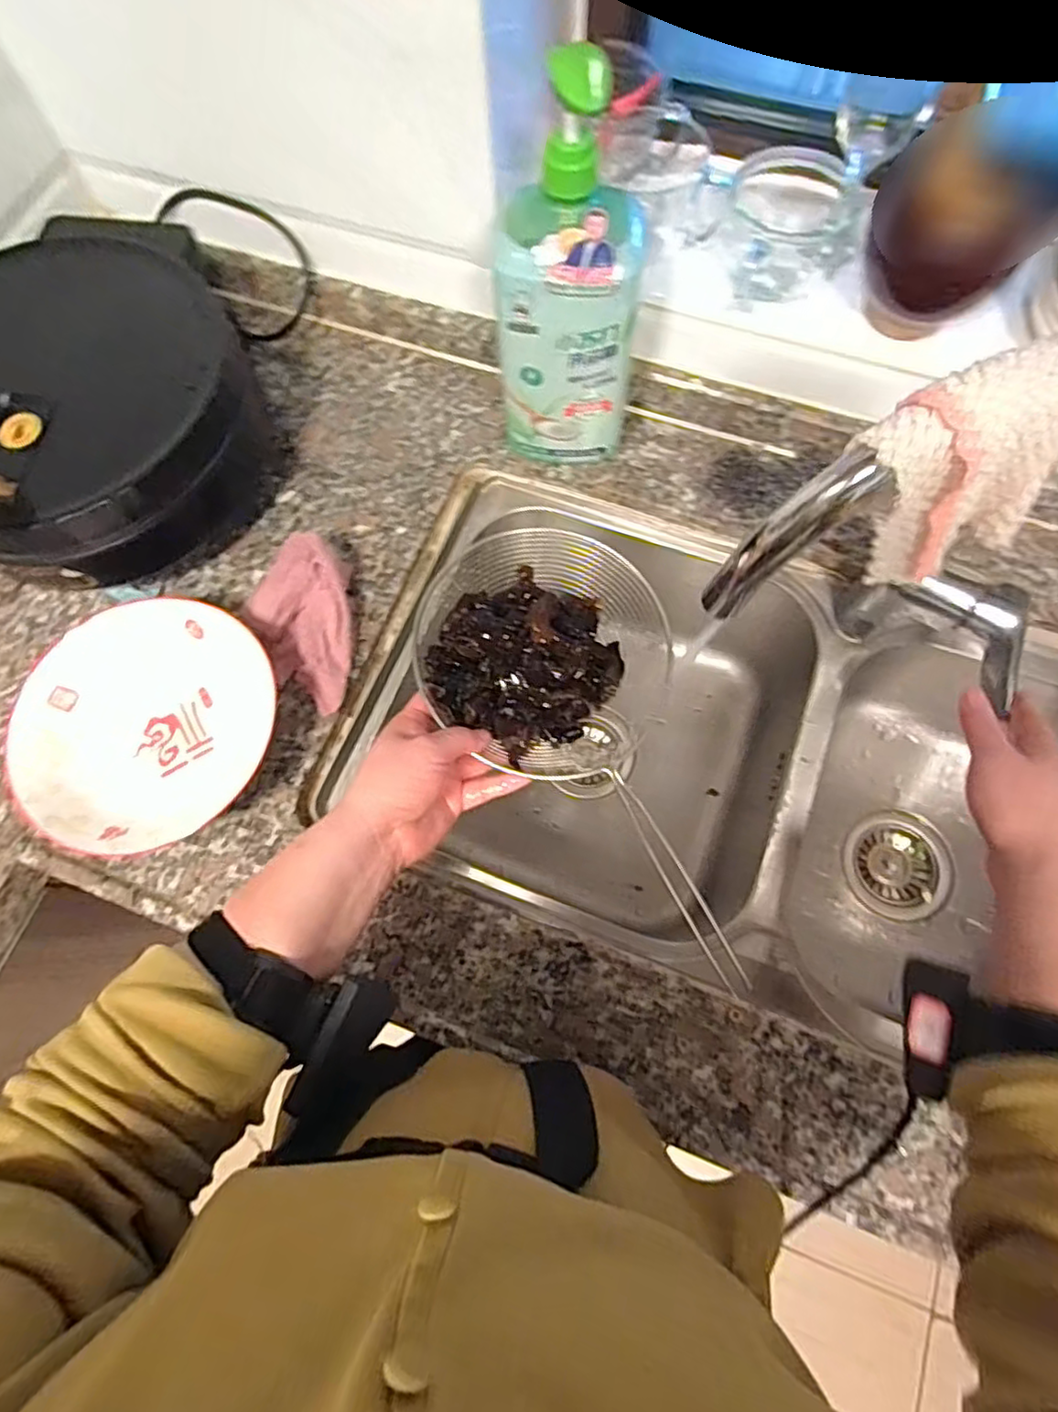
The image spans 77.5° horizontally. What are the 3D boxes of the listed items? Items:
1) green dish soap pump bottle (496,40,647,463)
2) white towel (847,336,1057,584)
[{"bbox_3d":[0.030,-0.298,0.503,0.114,0.286,0.071,-3,73,1],"label":"green dish soap pump bottle"},{"bbox_3d":[0.208,-0.108,0.302,0.097,0.101,0.033,-27,55,12],"label":"white towel"}]

